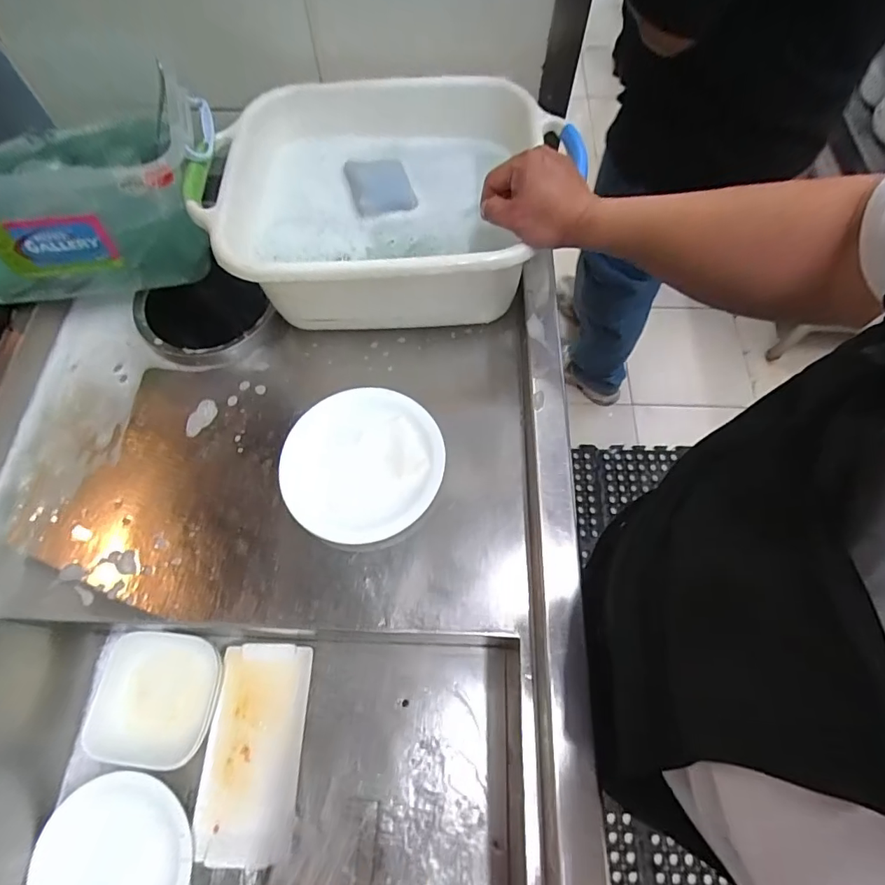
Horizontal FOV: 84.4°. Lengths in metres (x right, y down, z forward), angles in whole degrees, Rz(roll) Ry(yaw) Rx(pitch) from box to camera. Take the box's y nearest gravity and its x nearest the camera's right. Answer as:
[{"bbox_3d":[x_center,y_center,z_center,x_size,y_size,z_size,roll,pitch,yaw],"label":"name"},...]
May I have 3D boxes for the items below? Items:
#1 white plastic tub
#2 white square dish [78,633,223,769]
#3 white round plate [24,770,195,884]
[{"bbox_3d":[-0.076,-0.292,0.614,0.362,0.138,0.312,2,65,1],"label":"white plastic tub"},{"bbox_3d":[-0.376,0.324,0.627,0.162,0.026,0.147,5,65,2],"label":"white square dish"},{"bbox_3d":[-0.377,0.484,0.554,0.170,0.021,0.177,0,65,0],"label":"white round plate"}]

